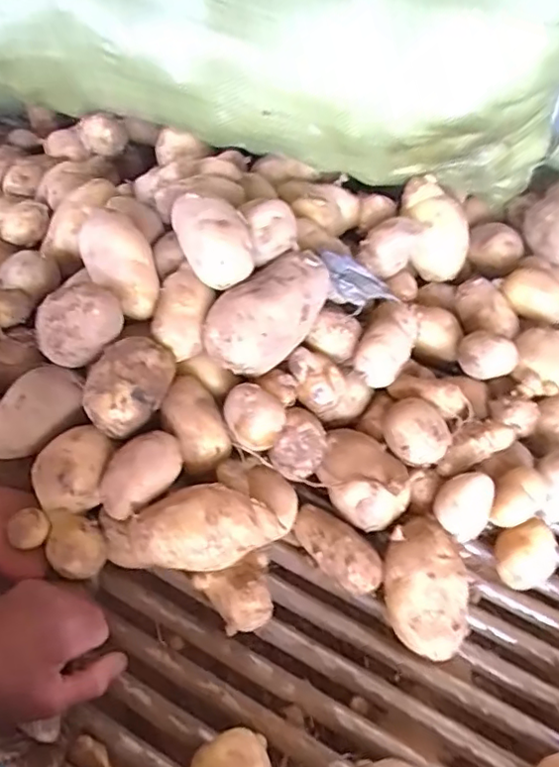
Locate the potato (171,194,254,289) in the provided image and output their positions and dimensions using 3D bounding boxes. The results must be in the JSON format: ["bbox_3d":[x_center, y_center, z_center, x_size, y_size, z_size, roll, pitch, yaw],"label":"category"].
[{"bbox_3d":[-0.056,-0.124,0.504,0.053,0.036,0.080,-29,78,13],"label":"potato"}]

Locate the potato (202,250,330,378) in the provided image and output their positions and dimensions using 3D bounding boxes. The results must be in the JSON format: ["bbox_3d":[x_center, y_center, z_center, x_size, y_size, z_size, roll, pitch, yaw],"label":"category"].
[{"bbox_3d":[-0.007,-0.059,0.522,0.061,0.067,0.132,37,59,28],"label":"potato"}]

